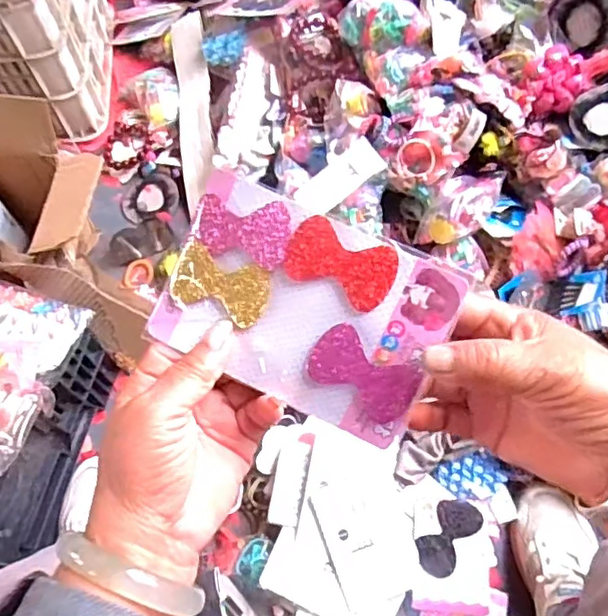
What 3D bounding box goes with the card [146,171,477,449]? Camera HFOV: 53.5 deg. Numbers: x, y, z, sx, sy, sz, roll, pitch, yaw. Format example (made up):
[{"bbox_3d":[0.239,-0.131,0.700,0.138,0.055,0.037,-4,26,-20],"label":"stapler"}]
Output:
[{"bbox_3d":[-0.001,0.000,0.300,0.137,0.007,0.095,25,103,8],"label":"card"}]

